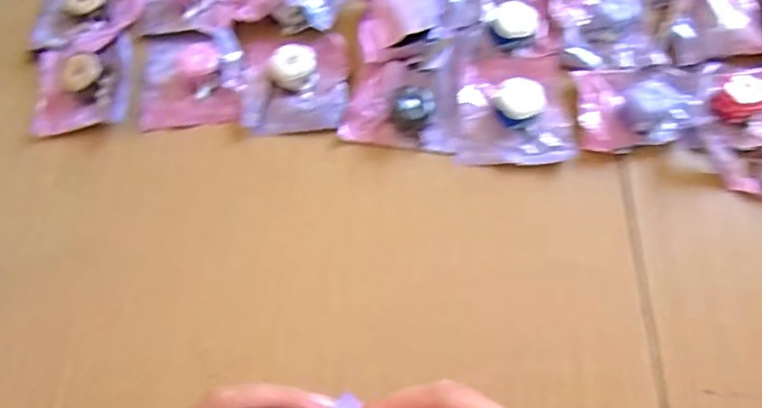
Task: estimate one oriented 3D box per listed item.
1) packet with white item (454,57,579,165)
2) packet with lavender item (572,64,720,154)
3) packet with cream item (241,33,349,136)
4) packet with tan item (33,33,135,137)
[{"bbox_3d":[0.101,-0.077,0.419,0.087,0.021,0.091,0,68,0],"label":"packet with white item"},{"bbox_3d":[0.203,-0.077,0.408,0.110,0.016,0.068,-3,68,-1],"label":"packet with lavender item"},{"bbox_3d":[-0.067,-0.097,0.433,0.080,0.017,0.082,0,68,1],"label":"packet with cream item"},{"bbox_3d":[-0.239,-0.097,0.437,0.076,0.021,0.074,-4,68,-1],"label":"packet with tan item"}]

